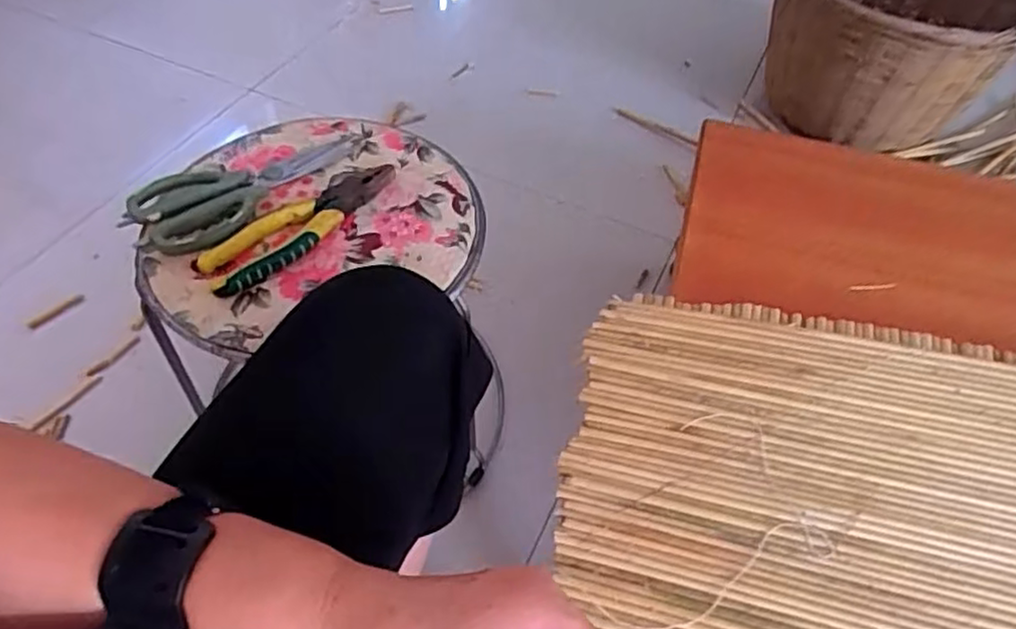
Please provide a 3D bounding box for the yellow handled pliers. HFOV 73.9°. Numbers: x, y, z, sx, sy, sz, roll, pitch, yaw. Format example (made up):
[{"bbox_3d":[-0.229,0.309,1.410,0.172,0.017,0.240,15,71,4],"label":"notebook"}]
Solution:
[{"bbox_3d":[-0.177,-0.082,0.580,0.056,0.014,0.186,39,60,24],"label":"yellow handled pliers"}]

